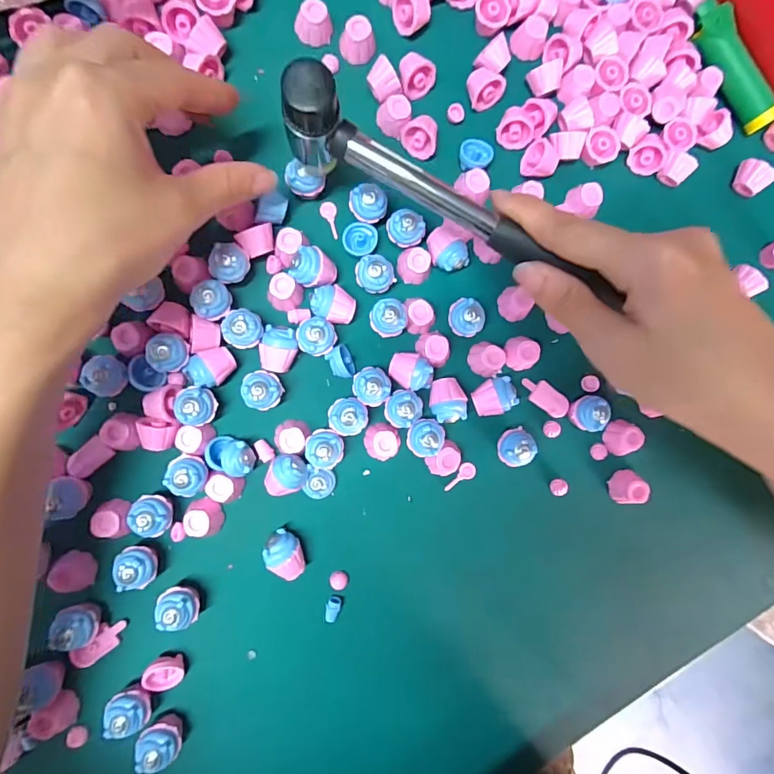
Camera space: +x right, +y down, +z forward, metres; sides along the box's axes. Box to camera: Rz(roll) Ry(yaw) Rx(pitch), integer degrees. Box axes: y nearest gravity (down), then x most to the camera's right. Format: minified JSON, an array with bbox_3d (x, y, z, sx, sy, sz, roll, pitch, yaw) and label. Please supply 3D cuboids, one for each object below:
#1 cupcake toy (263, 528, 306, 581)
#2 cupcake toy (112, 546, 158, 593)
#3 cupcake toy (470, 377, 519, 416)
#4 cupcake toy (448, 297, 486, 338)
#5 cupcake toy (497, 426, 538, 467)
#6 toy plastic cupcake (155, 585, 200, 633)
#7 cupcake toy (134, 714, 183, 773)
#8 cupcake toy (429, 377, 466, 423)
[{"bbox_3d":[-0.055,0.089,0.247,0.019,0.019,0.025,-18,94,-7],"label":"cupcake toy"},{"bbox_3d":[-0.127,0.091,0.236,0.020,0.022,0.019,0,92,-8],"label":"cupcake toy"},{"bbox_3d":[0.060,0.006,0.261,0.023,0.016,0.019,-20,95,-7],"label":"cupcake toy"},{"bbox_3d":[0.043,-0.039,0.259,0.020,0.022,0.020,14,90,-9],"label":"cupcake toy"},{"bbox_3d":[0.072,0.034,0.260,0.019,0.022,0.021,27,88,-8],"label":"cupcake toy"},{"bbox_3d":[-0.107,0.112,0.238,0.020,0.024,0.017,9,91,-9],"label":"toy plastic cupcake"},{"bbox_3d":[-0.115,0.180,0.234,0.020,0.022,0.016,22,89,-9],"label":"cupcake toy"},{"bbox_3d":[0.033,0.007,0.258,0.020,0.016,0.024,-9,93,-8],"label":"cupcake toy"}]

